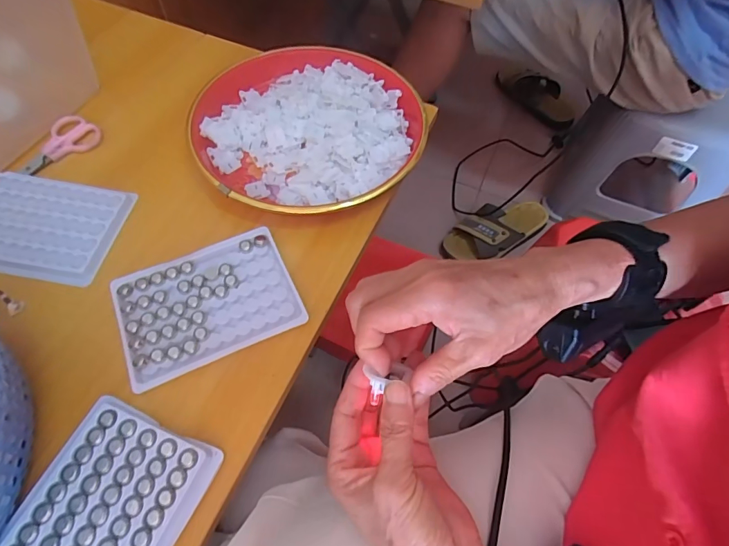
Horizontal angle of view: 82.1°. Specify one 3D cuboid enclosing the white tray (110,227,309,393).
[{"bbox_3d":[-0.121,0.023,0.324,0.129,0.007,0.094,-22,64,-14],"label":"white tray"}]

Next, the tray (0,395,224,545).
[{"bbox_3d":[-0.158,0.152,0.250,0.092,0.012,0.125,22,62,9],"label":"tray"}]

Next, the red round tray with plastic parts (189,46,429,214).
[{"bbox_3d":[-0.049,-0.142,0.407,0.215,0.028,0.206,1,61,-2],"label":"red round tray with plastic parts"}]

